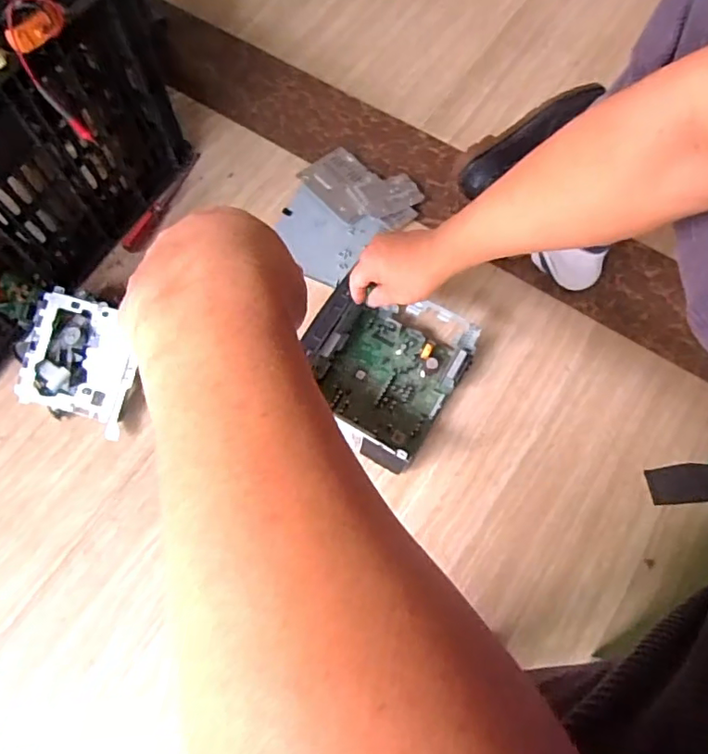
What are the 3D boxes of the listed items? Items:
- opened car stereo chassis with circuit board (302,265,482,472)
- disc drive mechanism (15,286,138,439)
[{"bbox_3d":[0.040,-0.018,0.660,0.167,0.119,0.189,32,73,12],"label":"opened car stereo chassis with circuit board"},{"bbox_3d":[-0.342,-0.024,0.682,0.147,0.035,0.153,17,85,5],"label":"disc drive mechanism"}]

